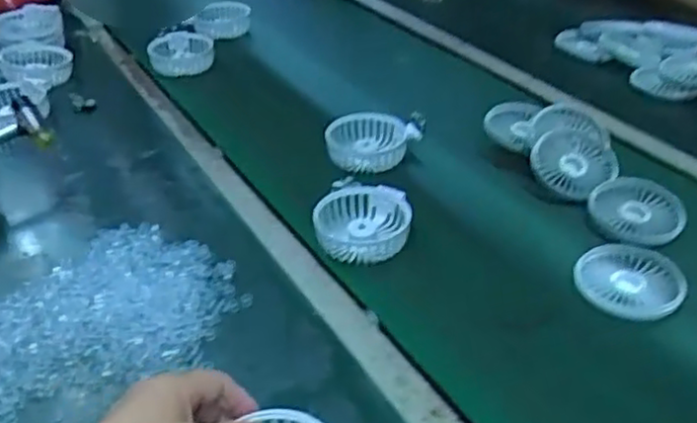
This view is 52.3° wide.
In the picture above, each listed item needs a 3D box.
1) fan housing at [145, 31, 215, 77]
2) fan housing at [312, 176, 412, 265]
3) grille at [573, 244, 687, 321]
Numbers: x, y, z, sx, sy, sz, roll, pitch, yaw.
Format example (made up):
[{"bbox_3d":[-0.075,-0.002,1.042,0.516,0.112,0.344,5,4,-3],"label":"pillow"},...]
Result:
[{"bbox_3d":[-0.238,-0.230,1.015,0.088,0.032,0.087,-6,35,-9],"label":"fan housing"},{"bbox_3d":[0.013,0.014,0.676,0.090,0.032,0.097,4,35,5],"label":"fan housing"},{"bbox_3d":[0.246,0.057,0.619,0.086,0.011,0.094,0,35,0],"label":"grille"}]

